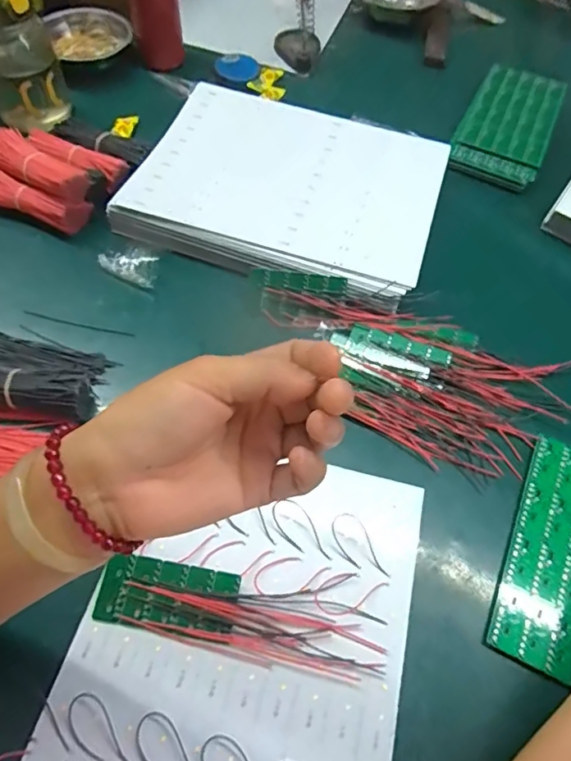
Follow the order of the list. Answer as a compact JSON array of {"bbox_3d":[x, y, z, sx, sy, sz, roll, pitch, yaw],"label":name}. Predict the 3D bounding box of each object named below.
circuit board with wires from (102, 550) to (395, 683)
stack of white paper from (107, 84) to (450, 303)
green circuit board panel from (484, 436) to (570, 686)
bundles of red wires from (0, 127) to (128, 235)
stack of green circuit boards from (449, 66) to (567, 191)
[{"bbox_3d":[-0.032,0.172,0.379,0.202,0.016,0.065,5,61,-1],"label":"circuit board with wires"},{"bbox_3d":[0.001,-0.221,0.591,0.333,0.033,0.252,17,61,6],"label":"stack of white paper"},{"bbox_3d":[0.238,0.143,0.420,0.105,0.005,0.188,24,61,11],"label":"green circuit board panel"},{"bbox_3d":[-0.261,-0.228,0.572,0.142,0.059,0.103,16,59,4],"label":"bundles of red wires"},{"bbox_3d":[0.294,-0.337,0.678,0.110,0.033,0.218,26,62,10],"label":"stack of green circuit boards"}]

